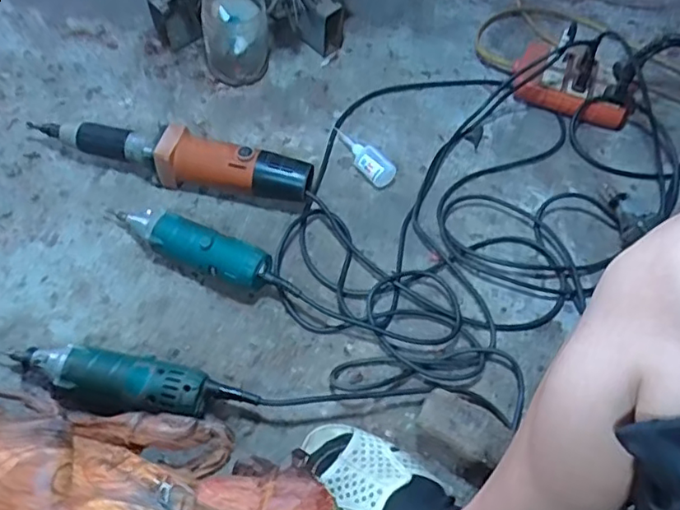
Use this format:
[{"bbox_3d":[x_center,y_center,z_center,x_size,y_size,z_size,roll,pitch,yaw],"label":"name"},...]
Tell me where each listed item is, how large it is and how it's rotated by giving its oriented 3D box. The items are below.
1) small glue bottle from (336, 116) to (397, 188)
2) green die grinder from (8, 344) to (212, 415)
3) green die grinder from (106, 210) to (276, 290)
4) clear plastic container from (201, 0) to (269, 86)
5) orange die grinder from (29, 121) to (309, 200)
[{"bbox_3d":[0.029,-0.150,0.817,0.034,0.032,0.137,-26,63,-19],"label":"small glue bottle"},{"bbox_3d":[-0.241,0.127,0.606,0.208,0.055,0.060,12,56,3],"label":"green die grinder"},{"bbox_3d":[-0.186,-0.013,0.695,0.222,0.057,0.048,24,59,11],"label":"green die grinder"},{"bbox_3d":[-0.159,-0.339,0.882,0.098,0.111,0.098,-1,57,-5],"label":"clear plastic container"},{"bbox_3d":[-0.233,-0.129,0.764,0.394,0.075,0.056,11,57,3],"label":"orange die grinder"}]

